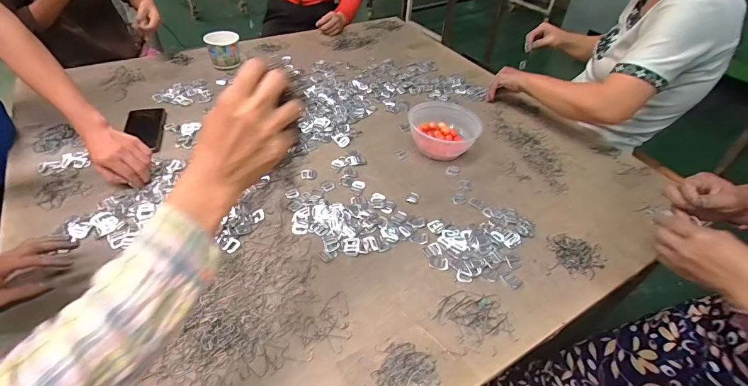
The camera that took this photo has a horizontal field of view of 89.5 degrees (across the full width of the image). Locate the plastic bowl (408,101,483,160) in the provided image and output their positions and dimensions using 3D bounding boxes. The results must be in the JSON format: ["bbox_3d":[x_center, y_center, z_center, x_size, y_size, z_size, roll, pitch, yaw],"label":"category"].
[{"bbox_3d":[0.153,-0.137,0.845,0.129,0.078,0.133,2,43,-2],"label":"plastic bowl"}]

